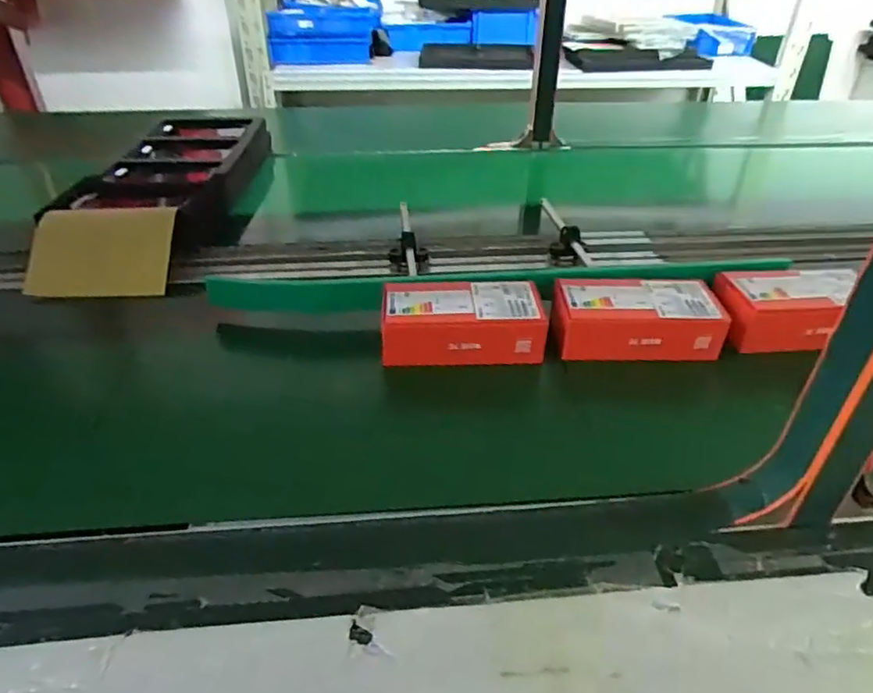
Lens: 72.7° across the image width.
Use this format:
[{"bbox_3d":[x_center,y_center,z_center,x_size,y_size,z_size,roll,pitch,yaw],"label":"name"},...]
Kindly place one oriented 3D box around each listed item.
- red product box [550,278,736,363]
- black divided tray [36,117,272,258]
[{"bbox_3d":[0.232,-0.034,0.696,0.189,0.051,0.097,-1,39,-2],"label":"red product box"},{"bbox_3d":[-0.457,-0.302,1.055,0.230,0.088,0.513,1,37,1],"label":"black divided tray"}]

